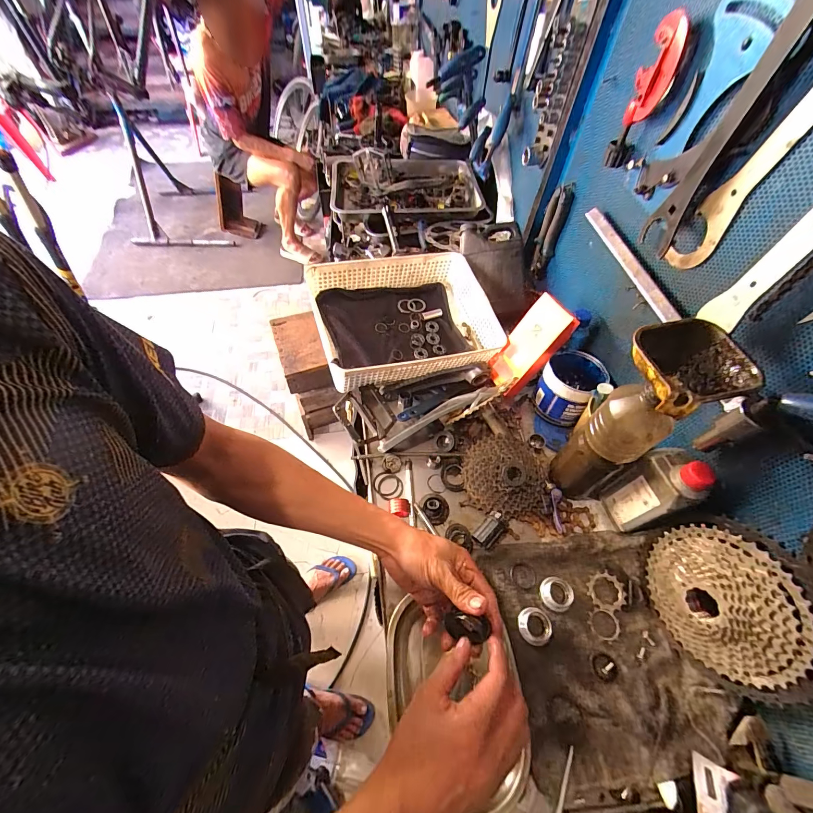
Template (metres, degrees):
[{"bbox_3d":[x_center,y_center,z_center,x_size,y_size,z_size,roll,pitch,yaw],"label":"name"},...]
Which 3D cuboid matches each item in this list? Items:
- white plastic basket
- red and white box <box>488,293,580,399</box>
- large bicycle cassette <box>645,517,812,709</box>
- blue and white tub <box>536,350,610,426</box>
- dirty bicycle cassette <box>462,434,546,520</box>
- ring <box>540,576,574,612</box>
[{"bbox_3d":[0.003,-0.167,0.695,0.338,0.112,0.255,-12,58,-10],"label":"white plastic basket"},{"bbox_3d":[0.221,-0.109,0.648,0.046,0.181,0.083,-9,54,-37],"label":"red and white box"},{"bbox_3d":[0.366,0.232,0.415,0.046,0.184,0.184,4,54,-23],"label":"large bicycle cassette"},{"bbox_3d":[0.288,-0.037,0.639,0.097,0.085,0.111,32,61,18],"label":"blue and white tub"},{"bbox_3d":[0.157,0.105,0.571,0.124,0.050,0.125,1,57,-1],"label":"dirty bicycle cassette"},{"bbox_3d":[0.211,0.263,0.500,0.037,0.025,0.043,-12,58,-10],"label":"ring"}]

